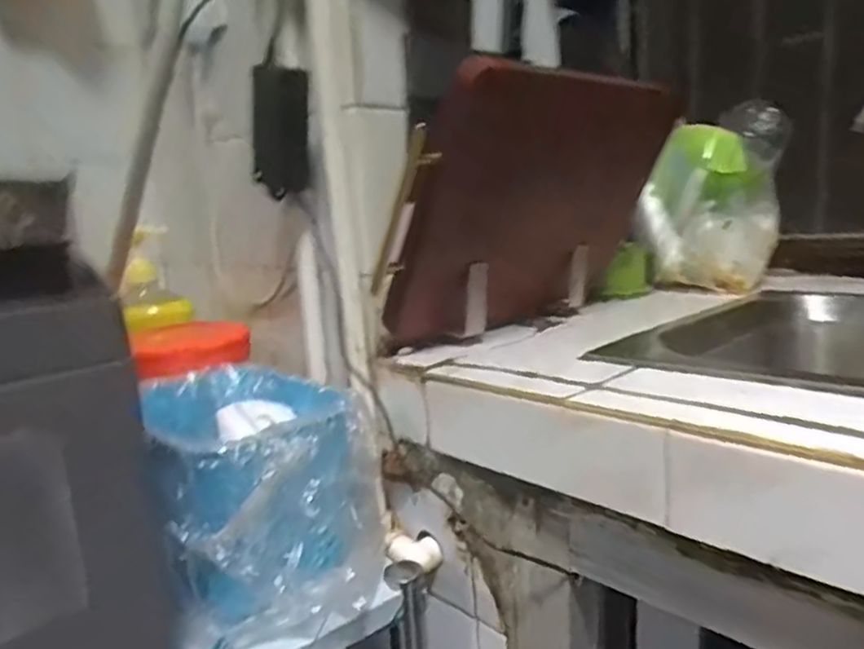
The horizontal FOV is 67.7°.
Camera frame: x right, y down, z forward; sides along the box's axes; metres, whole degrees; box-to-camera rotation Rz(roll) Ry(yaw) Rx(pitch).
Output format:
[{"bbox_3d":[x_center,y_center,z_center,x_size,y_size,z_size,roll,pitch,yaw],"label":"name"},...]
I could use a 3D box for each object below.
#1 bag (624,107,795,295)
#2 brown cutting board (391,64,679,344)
[{"bbox_3d":[0.358,-0.161,0.833,0.115,0.214,0.145,-12,13,-40],"label":"bag"},{"bbox_3d":[0.111,-0.109,0.615,0.320,0.245,0.016,-11,38,-40],"label":"brown cutting board"}]

